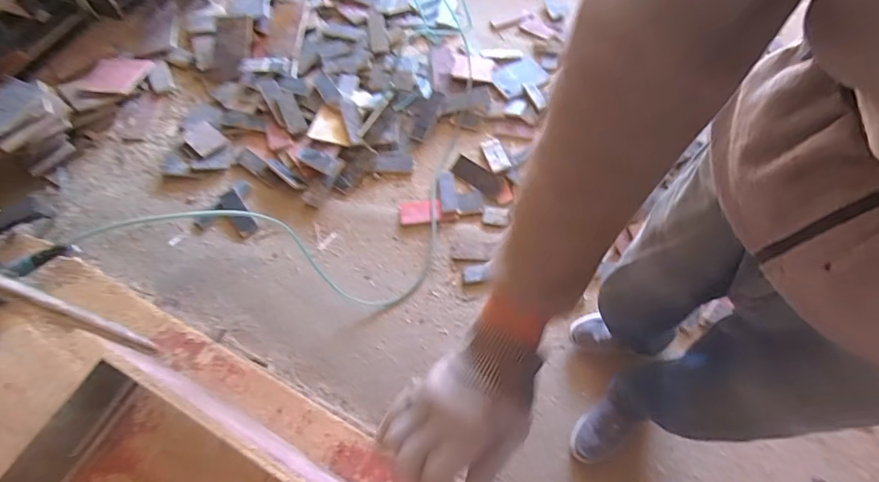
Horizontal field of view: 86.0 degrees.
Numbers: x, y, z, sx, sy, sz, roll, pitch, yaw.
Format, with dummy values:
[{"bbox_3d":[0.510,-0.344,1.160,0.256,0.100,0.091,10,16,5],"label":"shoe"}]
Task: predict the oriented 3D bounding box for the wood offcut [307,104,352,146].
[{"bbox_3d":[-0.407,-0.410,1.705,0.138,0.033,0.187,-17,63,-4],"label":"wood offcut"}]

